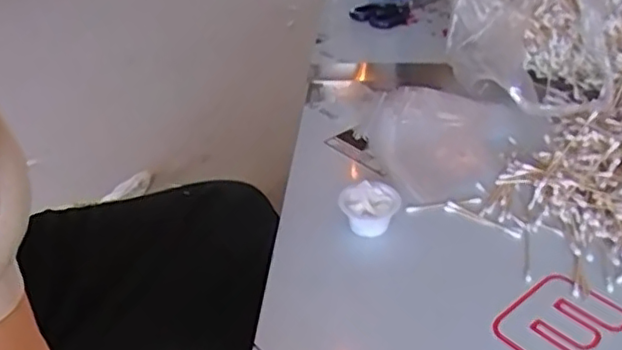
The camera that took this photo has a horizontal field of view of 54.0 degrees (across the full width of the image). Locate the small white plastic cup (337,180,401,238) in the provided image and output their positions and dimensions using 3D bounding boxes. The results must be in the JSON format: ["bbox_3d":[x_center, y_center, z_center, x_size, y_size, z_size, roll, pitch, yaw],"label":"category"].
[{"bbox_3d":[0.053,0.030,0.554,0.053,0.032,0.044,0,35,4],"label":"small white plastic cup"}]

